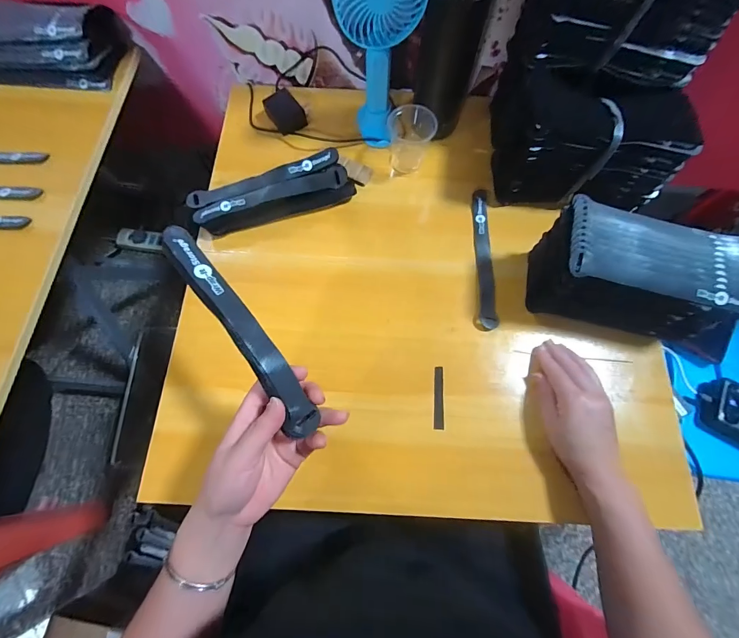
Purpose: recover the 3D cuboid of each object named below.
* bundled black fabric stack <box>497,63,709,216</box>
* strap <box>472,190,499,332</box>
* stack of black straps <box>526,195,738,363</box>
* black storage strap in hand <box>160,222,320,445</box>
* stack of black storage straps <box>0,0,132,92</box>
[{"bbox_3d":[0.283,-0.241,0.458,0.203,0.106,0.155,3,72,0],"label":"bundled black fabric stack"},{"bbox_3d":[0.147,-0.084,0.454,0.026,0.006,0.201,3,72,0],"label":"strap"},{"bbox_3d":[0.318,-0.051,0.412,0.226,0.119,0.096,12,72,3],"label":"stack of black straps"},{"bbox_3d":[-0.103,0.008,0.280,0.027,0.018,0.195,-36,89,-13],"label":"black storage strap in hand"},{"bbox_3d":[-0.491,-0.410,0.503,0.236,0.071,0.121,5,72,1],"label":"stack of black storage straps"}]

